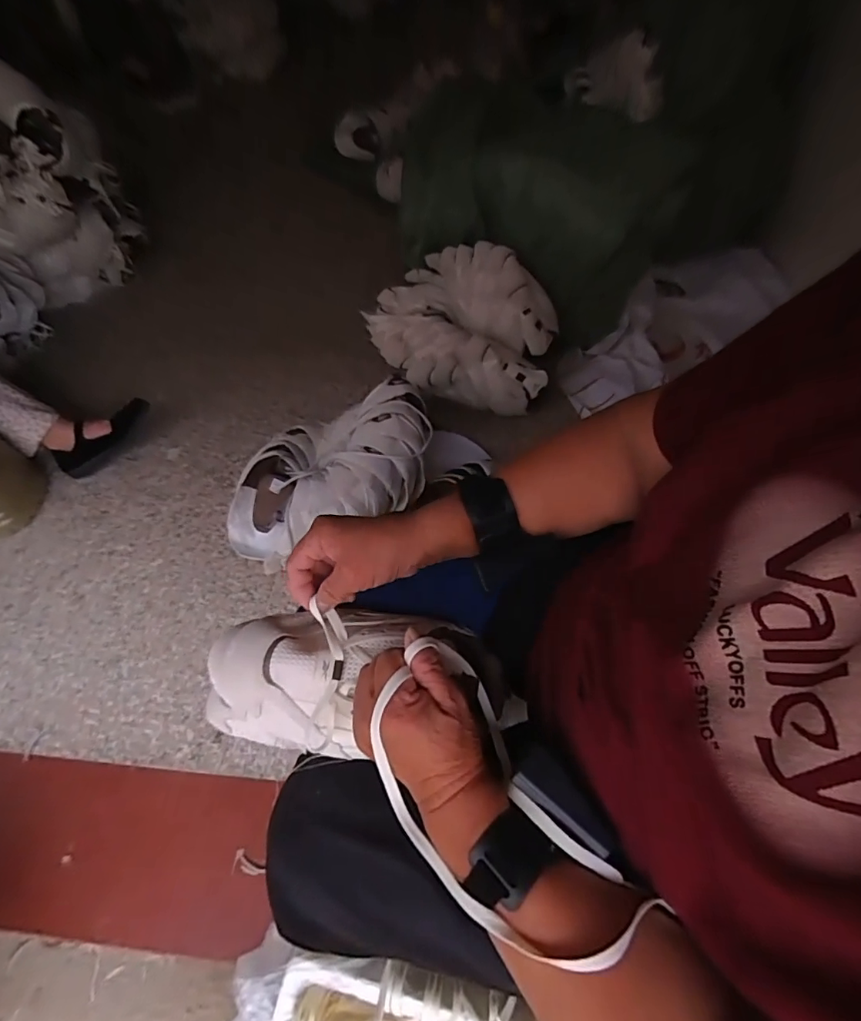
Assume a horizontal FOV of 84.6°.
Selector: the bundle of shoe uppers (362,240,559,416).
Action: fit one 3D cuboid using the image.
[{"bbox_3d":[0.064,-0.404,1.010,0.426,0.215,0.254,32,66,20],"label":"bundle of shoe uppers"}]

